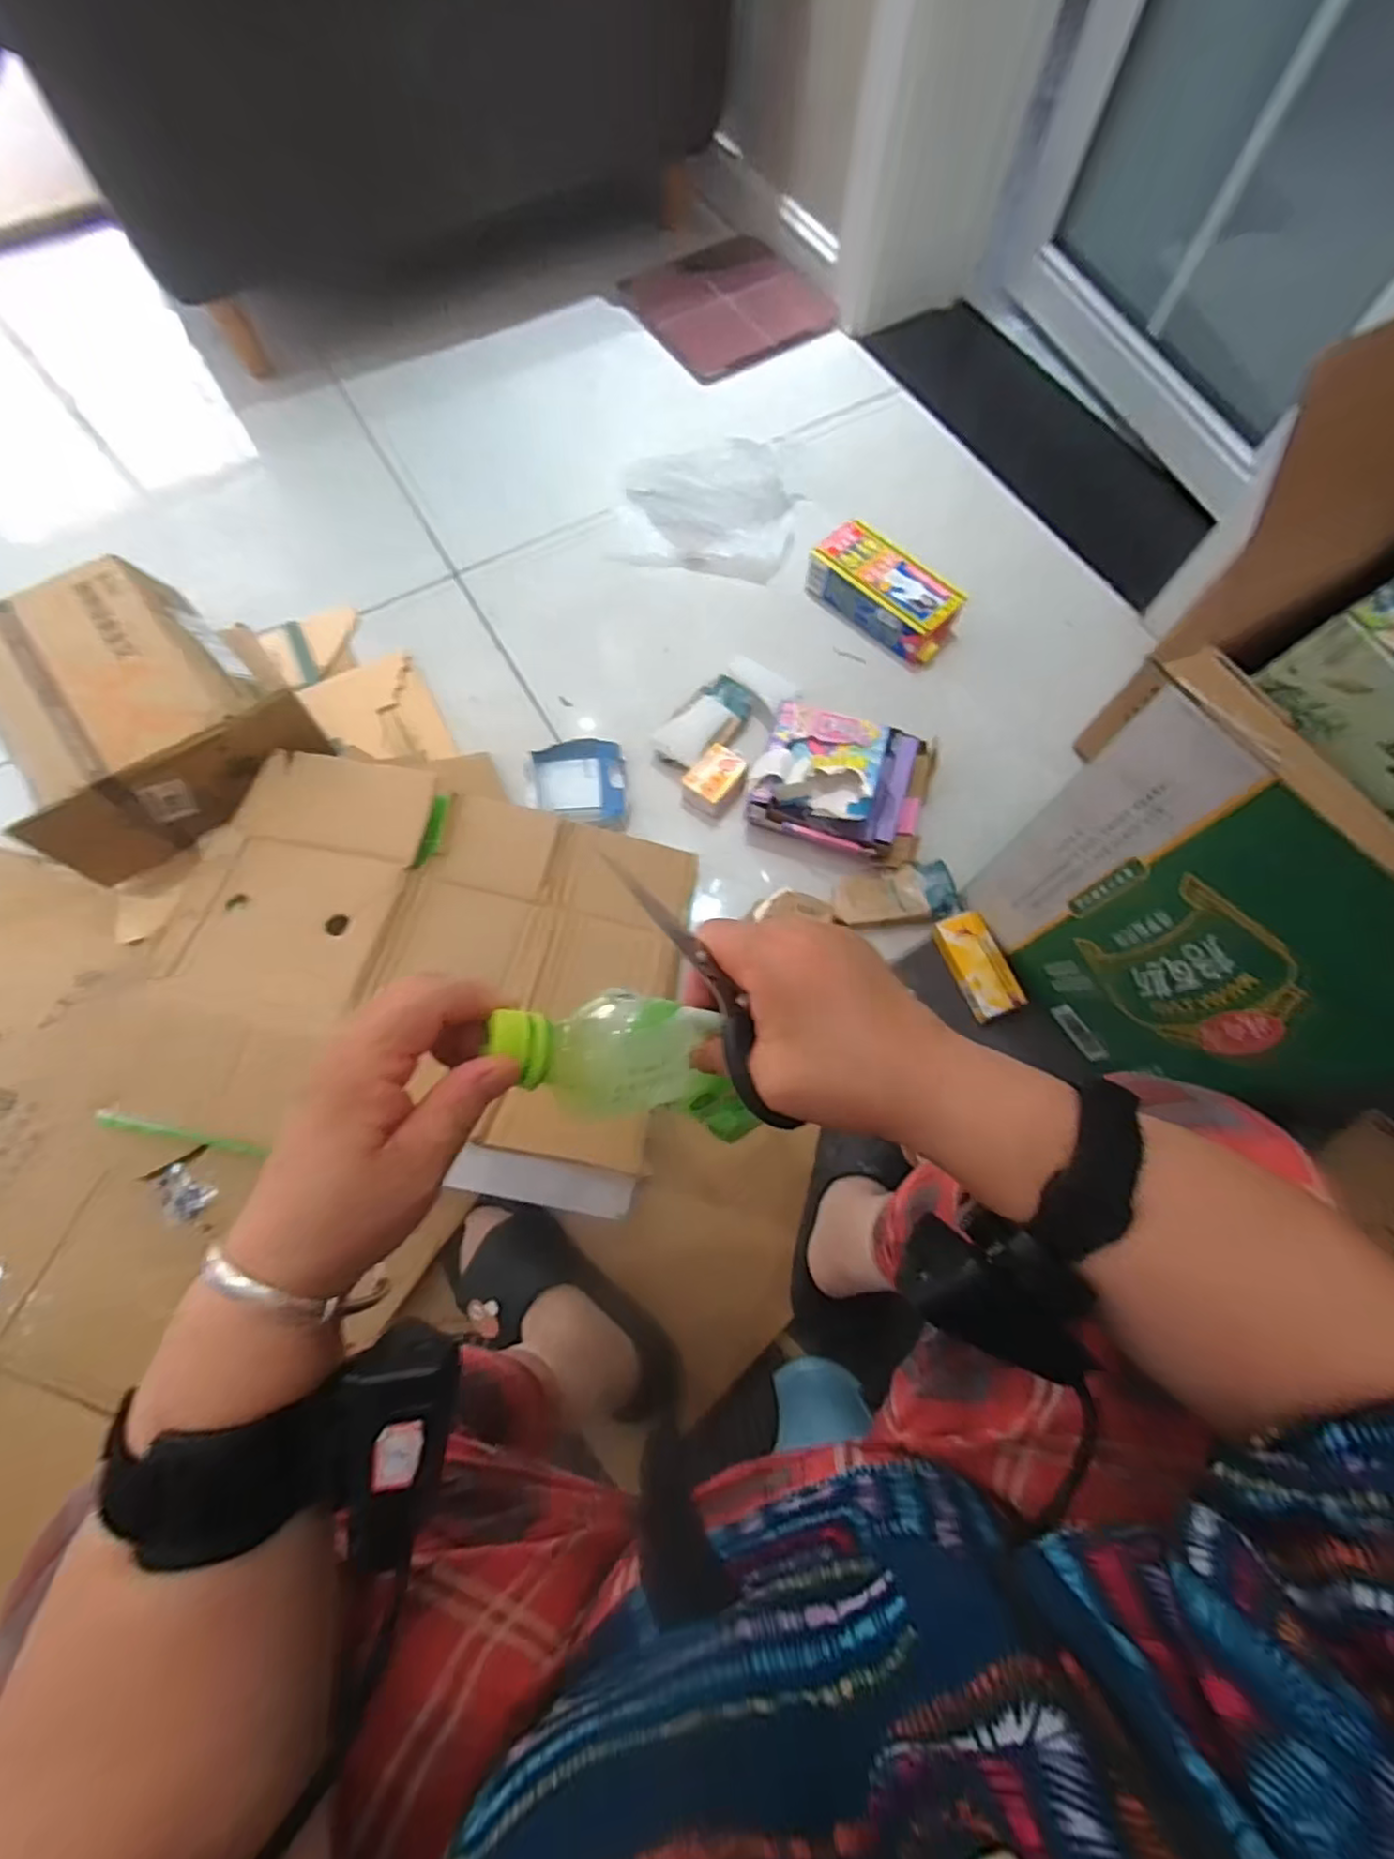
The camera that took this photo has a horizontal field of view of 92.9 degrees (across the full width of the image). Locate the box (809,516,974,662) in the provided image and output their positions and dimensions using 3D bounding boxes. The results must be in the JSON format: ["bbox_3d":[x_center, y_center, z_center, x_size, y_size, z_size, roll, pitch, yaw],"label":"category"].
[{"bbox_3d":[0.253,-0.453,0.895,0.204,0.061,0.096,42,75,13],"label":"box"}]

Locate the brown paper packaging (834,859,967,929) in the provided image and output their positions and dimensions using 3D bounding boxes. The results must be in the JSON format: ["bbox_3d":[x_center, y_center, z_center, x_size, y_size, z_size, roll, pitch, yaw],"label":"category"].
[{"bbox_3d":[0.236,-0.039,0.771,0.150,0.031,0.072,-7,71,-3],"label":"brown paper packaging"}]

